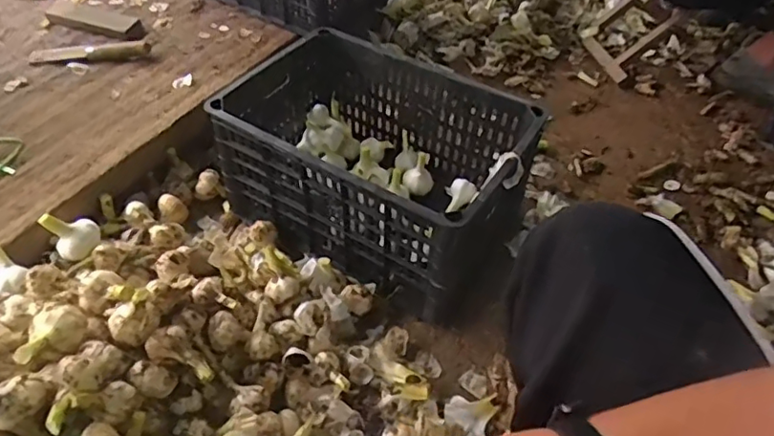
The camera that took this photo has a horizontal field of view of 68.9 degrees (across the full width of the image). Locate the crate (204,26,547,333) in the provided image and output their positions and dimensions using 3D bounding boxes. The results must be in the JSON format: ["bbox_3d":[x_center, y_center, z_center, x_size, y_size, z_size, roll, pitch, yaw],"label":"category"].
[{"bbox_3d":[-0.013,-0.099,0.903,0.432,0.199,0.295,30,52,22],"label":"crate"}]

